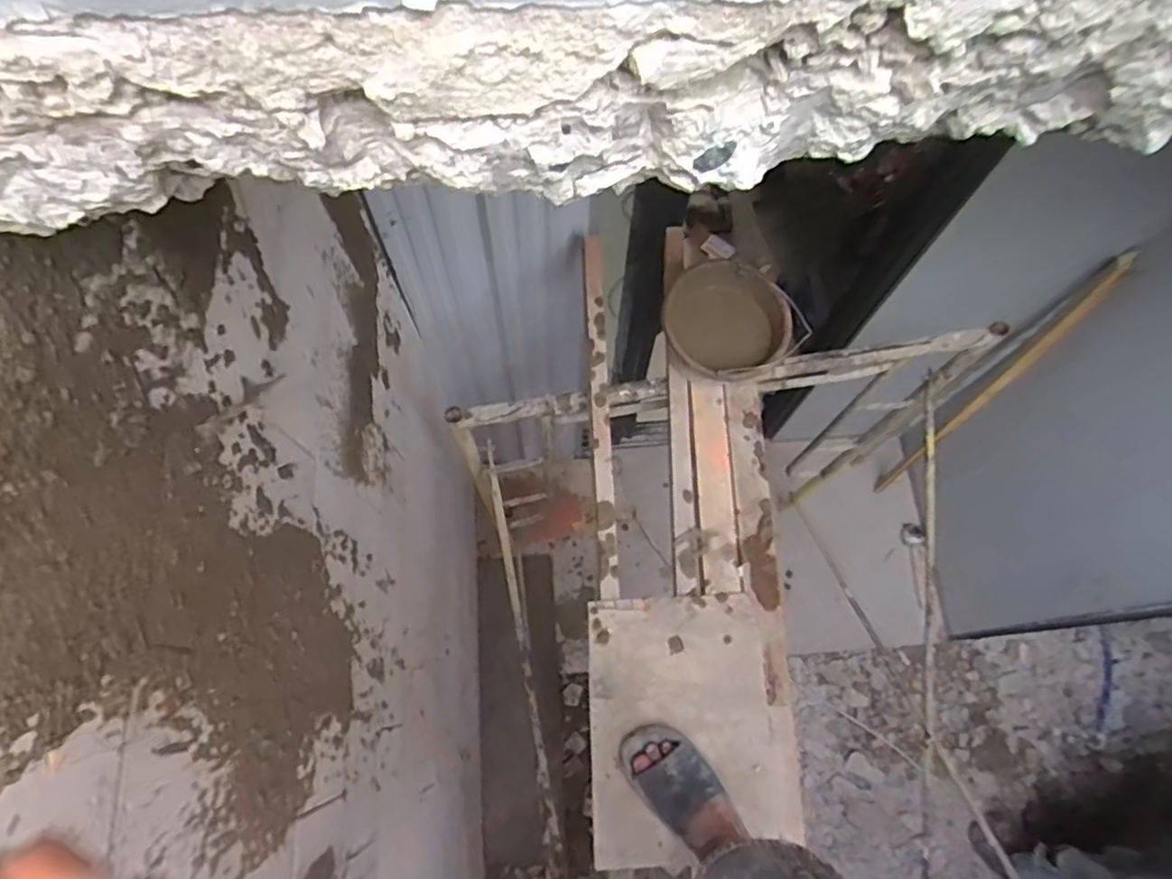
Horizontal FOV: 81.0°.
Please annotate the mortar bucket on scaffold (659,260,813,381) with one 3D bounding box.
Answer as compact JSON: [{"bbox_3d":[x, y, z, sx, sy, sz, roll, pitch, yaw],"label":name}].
[{"bbox_3d":[0.267,-0.209,1.343,0.223,0.171,0.237,1,70,-1],"label":"mortar bucket on scaffold"}]

